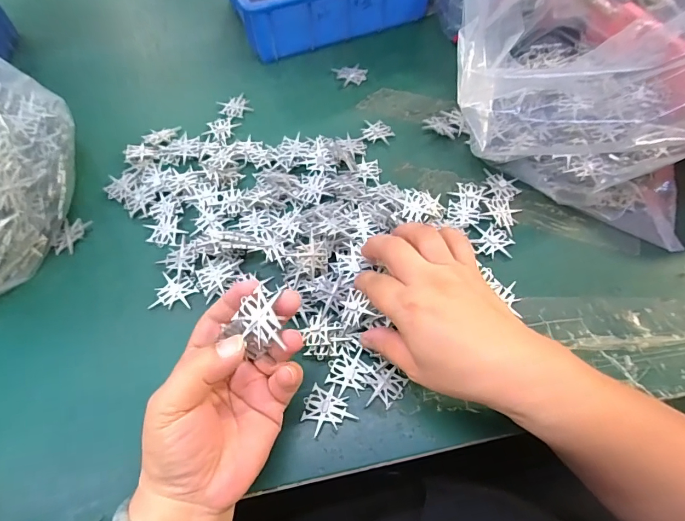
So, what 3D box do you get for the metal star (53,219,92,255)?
[{"bbox_3d":[-0.247,-0.022,0.368,0.023,0.007,0.036,8,62,4],"label":"metal star"}]

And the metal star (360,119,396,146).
[{"bbox_3d":[0.037,-0.136,0.426,0.036,0.004,0.030,27,65,14],"label":"metal star"}]

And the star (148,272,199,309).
[{"bbox_3d":[-0.141,0.027,0.341,0.034,0.007,0.030,6,61,3],"label":"star"}]

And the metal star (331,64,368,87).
[{"bbox_3d":[0.011,-0.218,0.474,0.035,0.006,0.038,-19,63,-10],"label":"metal star"}]

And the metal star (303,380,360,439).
[{"bbox_3d":[-0.012,0.107,0.294,0.034,0.007,0.033,-26,59,-9],"label":"metal star"}]

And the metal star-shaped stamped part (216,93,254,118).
[{"bbox_3d":[-0.120,-0.171,0.450,0.035,0.004,0.029,-26,64,-14],"label":"metal star-shaped stamped part"}]

